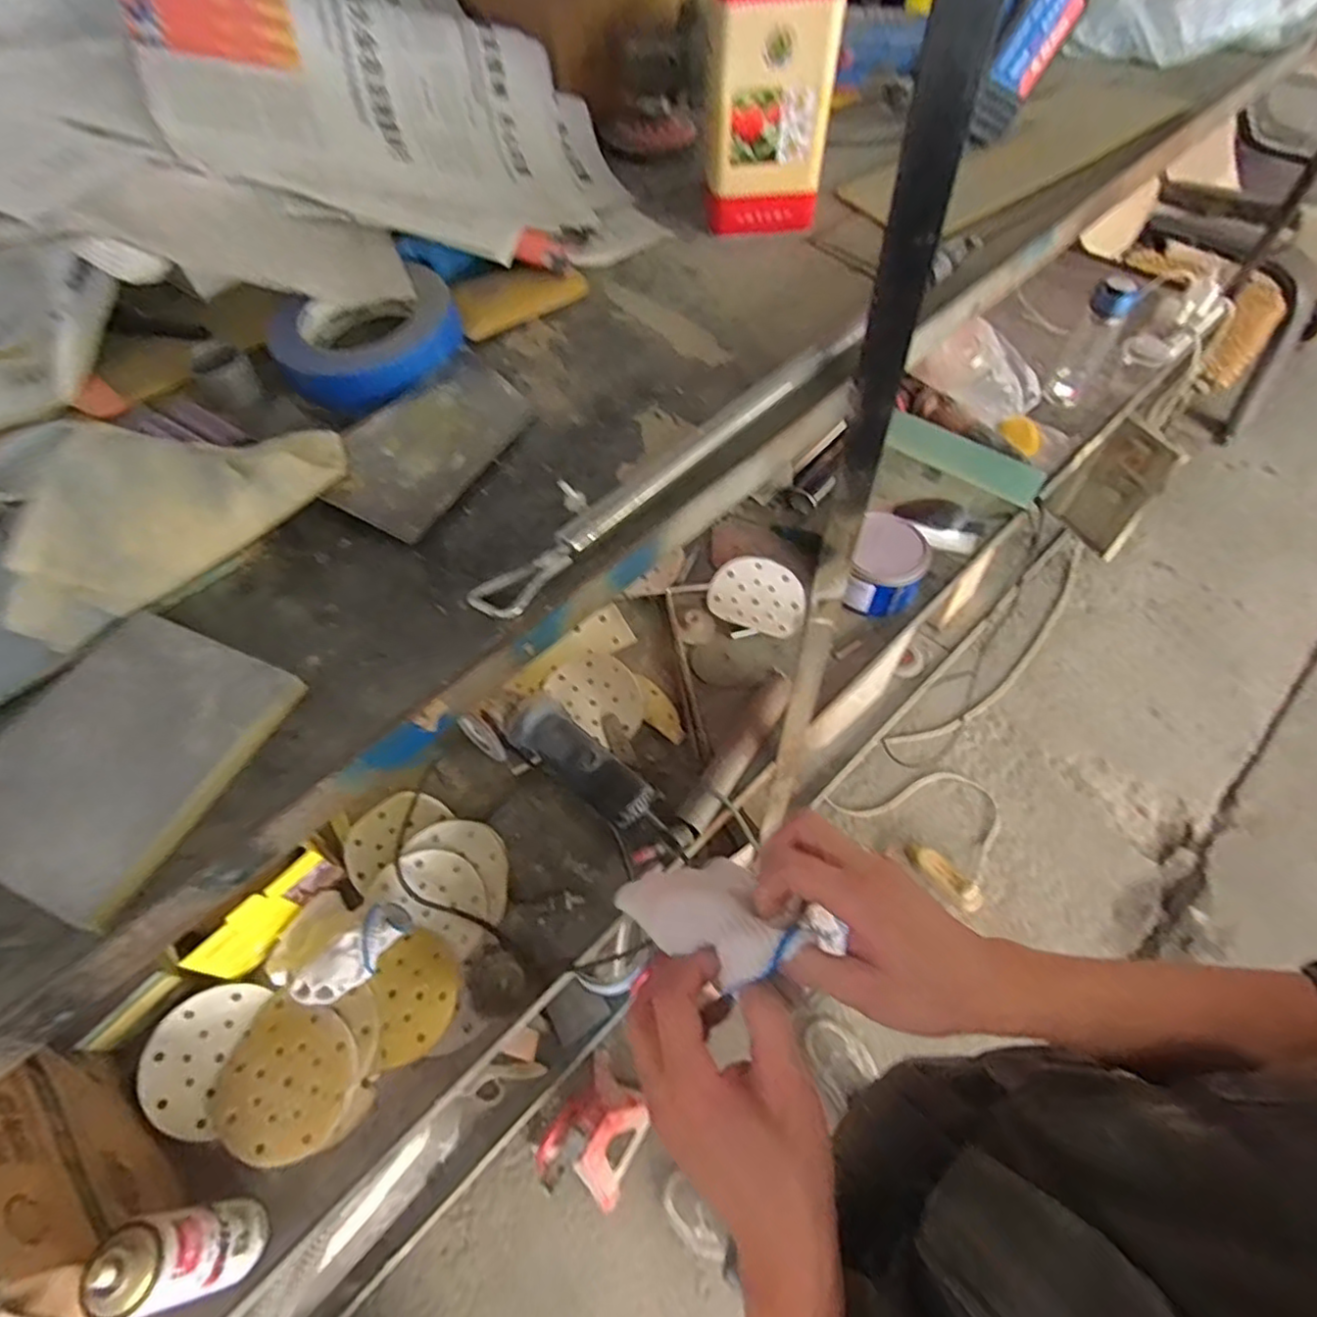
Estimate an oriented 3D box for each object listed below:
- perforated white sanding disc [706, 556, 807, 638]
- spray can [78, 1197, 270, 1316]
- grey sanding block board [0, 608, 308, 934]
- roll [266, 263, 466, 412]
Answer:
[{"bbox_3d":[0.150,-0.097,0.997,0.145,0.022,0.113,17,82,10],"label":"perforated white sanding disc"},{"bbox_3d":[-0.403,0.509,0.565,0.056,0.171,0.065,-4,58,0],"label":"spray can"},{"bbox_3d":[-0.234,0.038,0.285,0.108,0.011,0.117,22,61,14],"label":"grey sanding block board"},{"bbox_3d":[-0.186,-0.210,0.428,0.115,0.027,0.101,-27,61,-14],"label":"roll"}]

